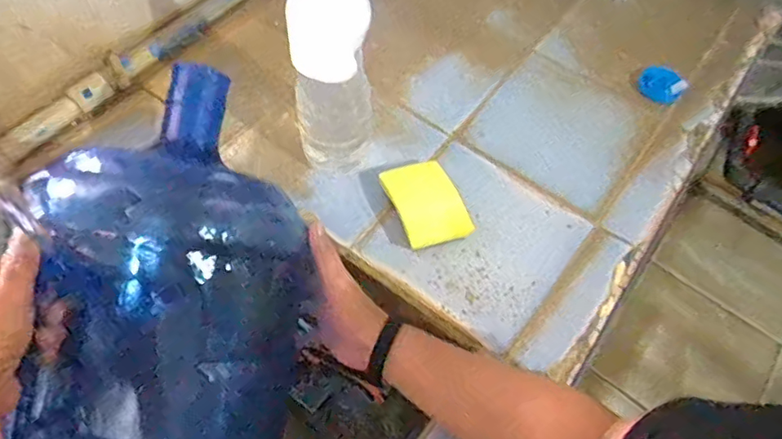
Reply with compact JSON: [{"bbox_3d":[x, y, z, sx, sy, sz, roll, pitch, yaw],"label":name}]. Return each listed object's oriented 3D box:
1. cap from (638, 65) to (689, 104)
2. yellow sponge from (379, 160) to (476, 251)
[{"bbox_3d":[0.359,-0.180,0.724,0.057,0.029,0.040,32,63,14],"label":"cap"},{"bbox_3d":[0.040,-0.019,0.599,0.066,0.038,0.097,-24,65,-17],"label":"yellow sponge"}]

